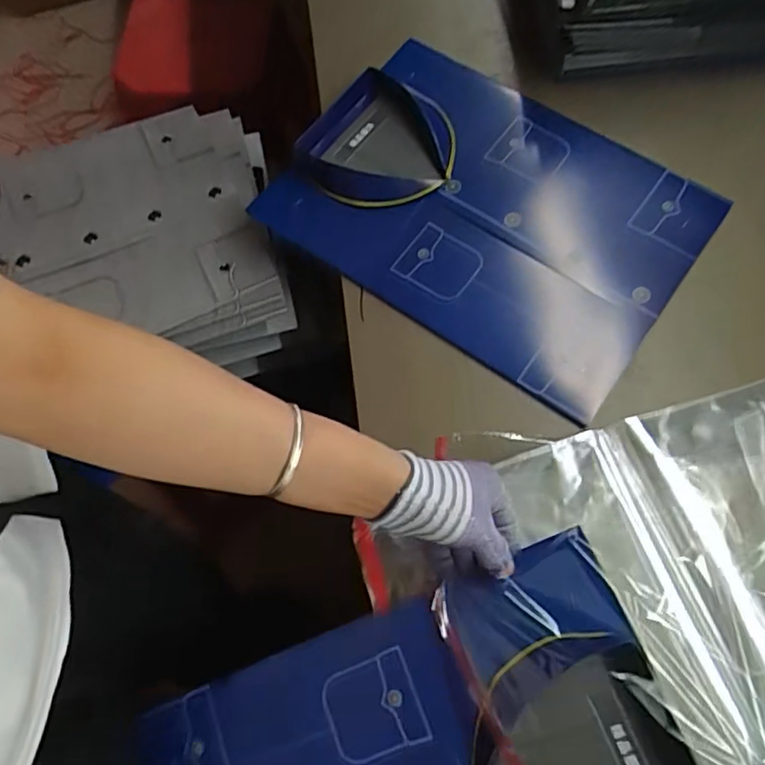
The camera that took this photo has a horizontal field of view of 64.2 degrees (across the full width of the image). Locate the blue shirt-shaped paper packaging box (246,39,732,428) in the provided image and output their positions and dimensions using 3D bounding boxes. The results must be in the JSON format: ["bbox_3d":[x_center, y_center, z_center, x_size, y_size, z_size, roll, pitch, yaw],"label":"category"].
[{"bbox_3d":[0.098,-0.168,0.594,0.369,0.035,0.272,35,73,15],"label":"blue shirt-shaped paper packaging box"}]

